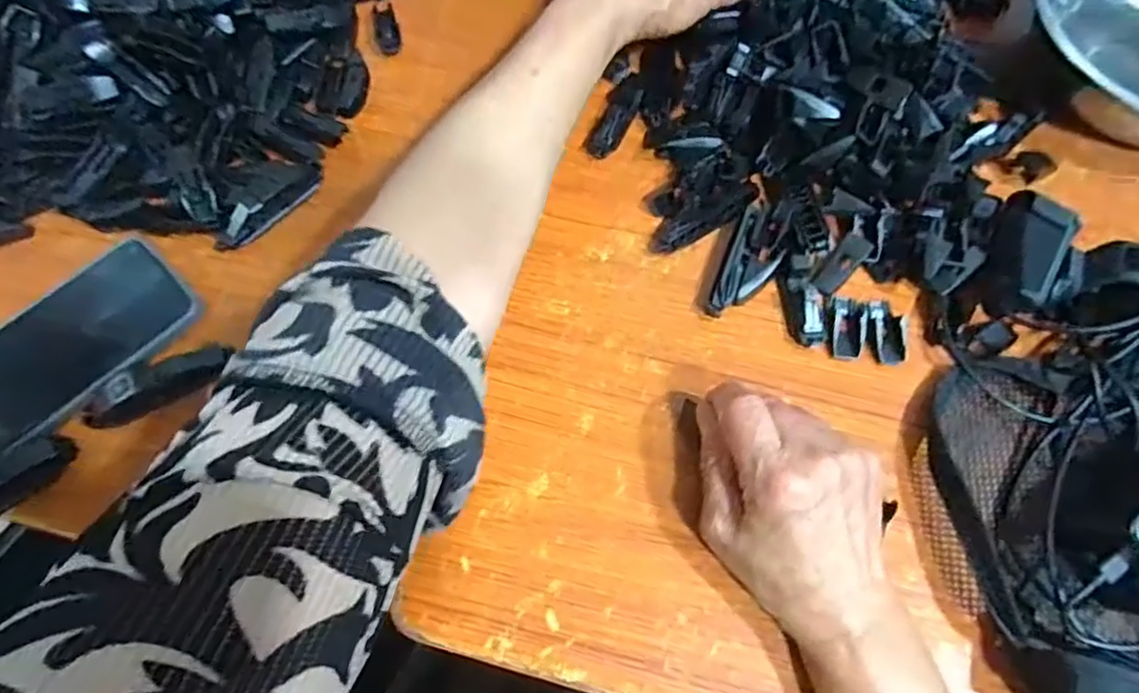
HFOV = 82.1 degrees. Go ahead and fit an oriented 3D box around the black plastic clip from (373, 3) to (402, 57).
[{"bbox_3d":[-0.135,-0.234,0.484,0.018,0.005,0.049,-12,67,-5],"label":"black plastic clip"}]

